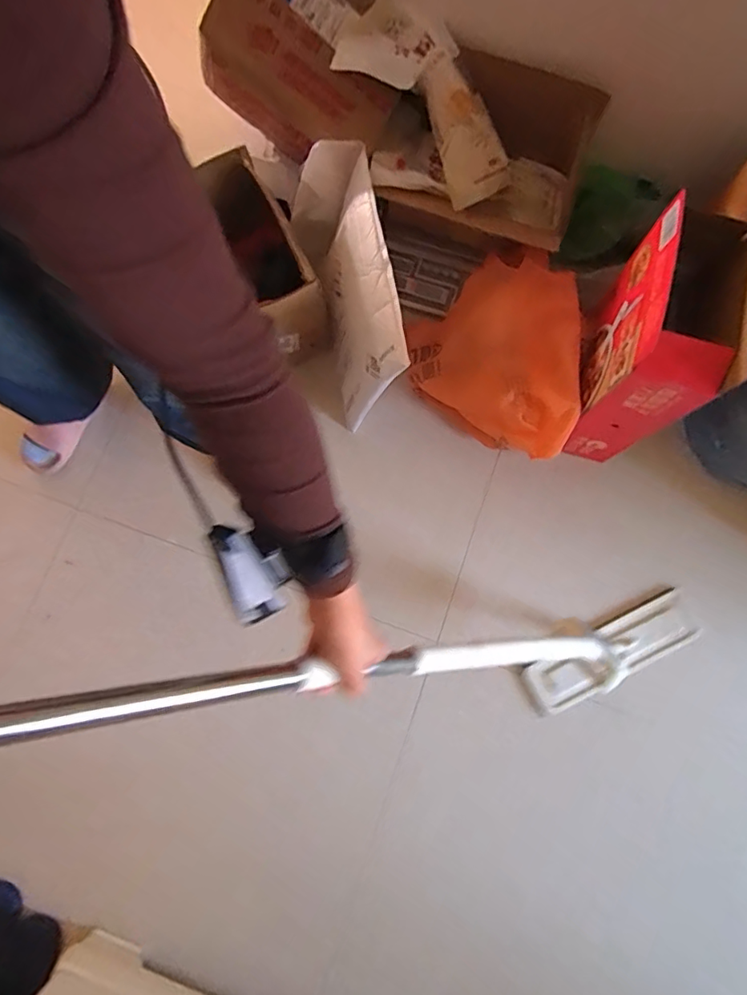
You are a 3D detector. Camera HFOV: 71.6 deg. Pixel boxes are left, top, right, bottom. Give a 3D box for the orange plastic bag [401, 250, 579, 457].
[{"bbox_3d":[0.257,-0.257,0.984,0.280,0.194,0.358,-44,81,-7],"label":"orange plastic bag"}]

